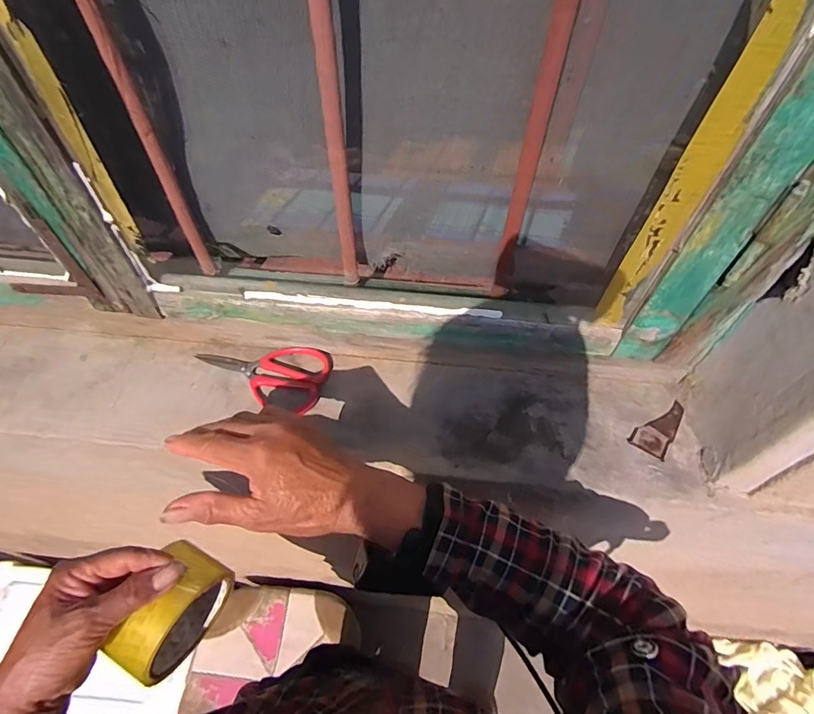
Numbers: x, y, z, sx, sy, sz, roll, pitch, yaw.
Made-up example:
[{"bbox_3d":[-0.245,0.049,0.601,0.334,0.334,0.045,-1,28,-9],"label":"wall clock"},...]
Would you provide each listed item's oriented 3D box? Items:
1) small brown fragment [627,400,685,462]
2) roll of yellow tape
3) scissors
[{"bbox_3d":[0.255,0.069,0.462,0.035,0.008,0.070,28,56,23],"label":"small brown fragment"},{"bbox_3d":[-0.192,0.211,0.376,0.049,0.089,0.090,20,53,18],"label":"roll of yellow tape"},{"bbox_3d":[-0.156,0.013,0.485,0.141,0.015,0.073,10,51,10],"label":"scissors"}]

